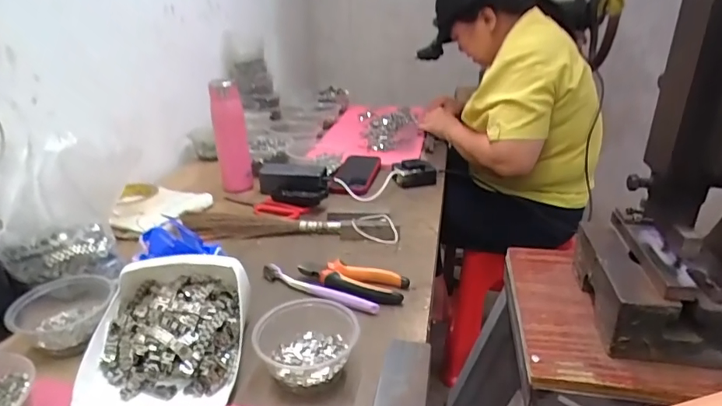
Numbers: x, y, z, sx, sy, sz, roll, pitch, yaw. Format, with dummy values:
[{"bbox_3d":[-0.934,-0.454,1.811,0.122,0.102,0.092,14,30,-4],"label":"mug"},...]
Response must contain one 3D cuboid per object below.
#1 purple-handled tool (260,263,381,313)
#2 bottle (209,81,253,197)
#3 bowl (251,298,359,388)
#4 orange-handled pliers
[{"bbox_3d":[-0.060,0.111,0.623,0.182,0.007,0.013,14,28,28],"label":"purple-handled tool"},{"bbox_3d":[-0.264,-0.135,0.954,0.063,0.231,0.054,-8,24,-15],"label":"bottle"},{"bbox_3d":[-0.061,0.147,0.496,0.116,0.044,0.097,2,25,5],"label":"bowl"},{"bbox_3d":[-0.014,0.104,0.629,0.147,0.020,0.061,10,27,21],"label":"orange-handled pliers"}]

